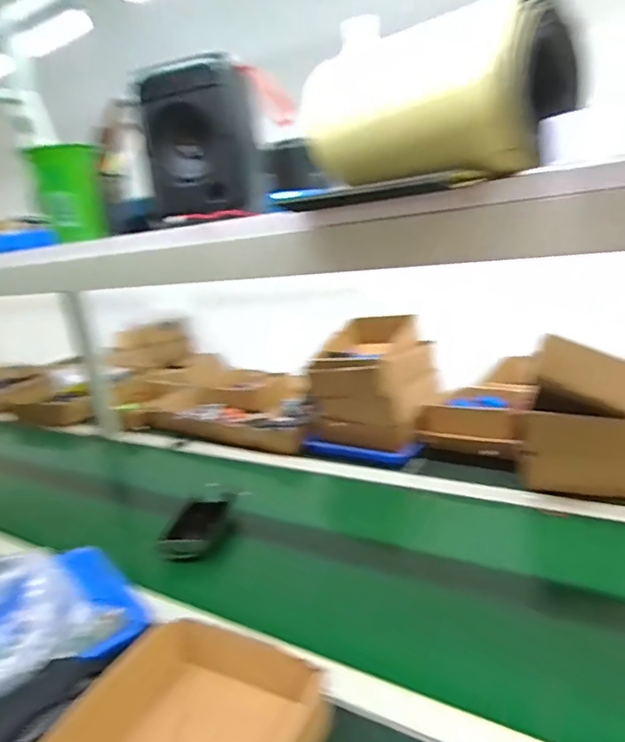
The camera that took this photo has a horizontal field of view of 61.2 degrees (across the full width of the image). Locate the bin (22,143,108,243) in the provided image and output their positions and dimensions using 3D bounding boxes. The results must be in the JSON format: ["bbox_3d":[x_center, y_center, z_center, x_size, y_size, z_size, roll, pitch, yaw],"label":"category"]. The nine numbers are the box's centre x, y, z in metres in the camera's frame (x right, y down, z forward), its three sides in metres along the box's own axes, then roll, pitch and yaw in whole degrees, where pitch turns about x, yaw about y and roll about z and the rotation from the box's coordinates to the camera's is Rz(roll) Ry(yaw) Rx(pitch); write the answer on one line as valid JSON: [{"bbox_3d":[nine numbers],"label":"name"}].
[{"bbox_3d":[-0.318,-0.232,0.698,0.090,0.113,0.103,-13,17,-18],"label":"bin"}]

